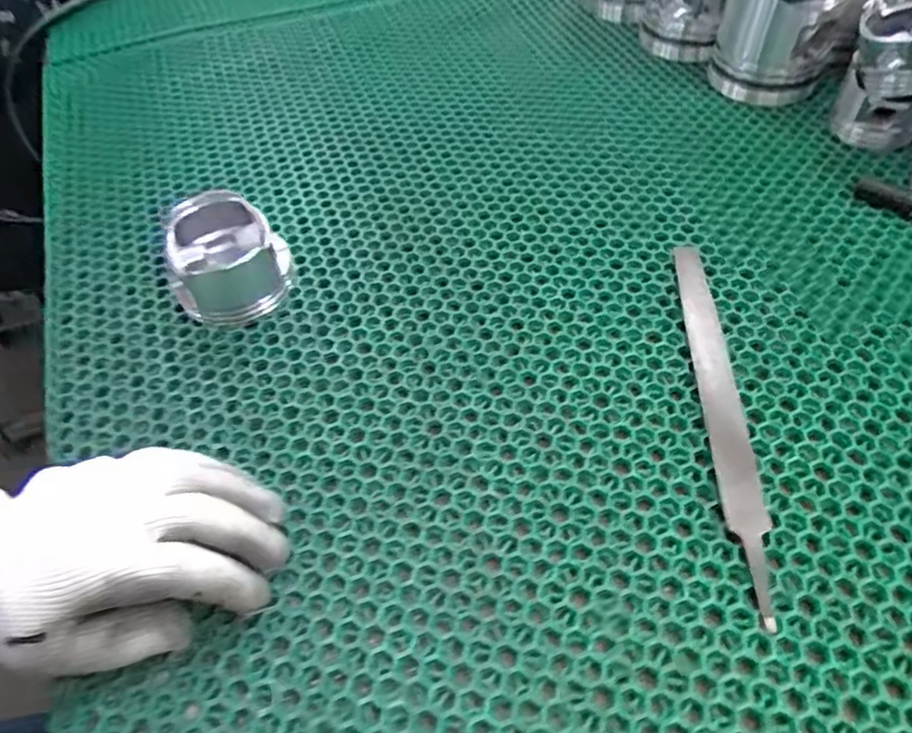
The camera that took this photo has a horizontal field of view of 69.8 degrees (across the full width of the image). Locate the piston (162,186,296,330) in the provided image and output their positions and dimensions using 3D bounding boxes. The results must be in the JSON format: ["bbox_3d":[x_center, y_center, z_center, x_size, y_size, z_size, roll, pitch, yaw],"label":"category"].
[{"bbox_3d":[-0.149,-0.072,0.424,0.073,0.048,0.079,-27,55,-18],"label":"piston"}]

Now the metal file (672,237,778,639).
[{"bbox_3d":[0.145,0.017,0.360,0.021,0.007,0.236,2,52,4],"label":"metal file"}]

